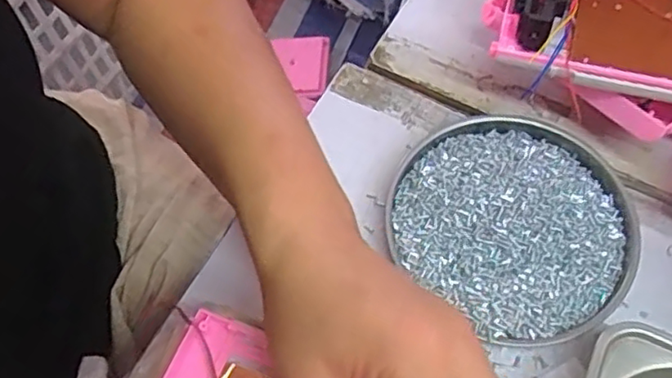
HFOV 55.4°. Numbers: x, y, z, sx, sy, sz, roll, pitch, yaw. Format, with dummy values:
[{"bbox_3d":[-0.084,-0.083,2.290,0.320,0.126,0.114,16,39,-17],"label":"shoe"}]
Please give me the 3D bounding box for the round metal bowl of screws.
[{"bbox_3d":[0.103,0.016,0.365,0.131,0.031,0.131,-1,62,1],"label":"round metal bowl of screws"}]

